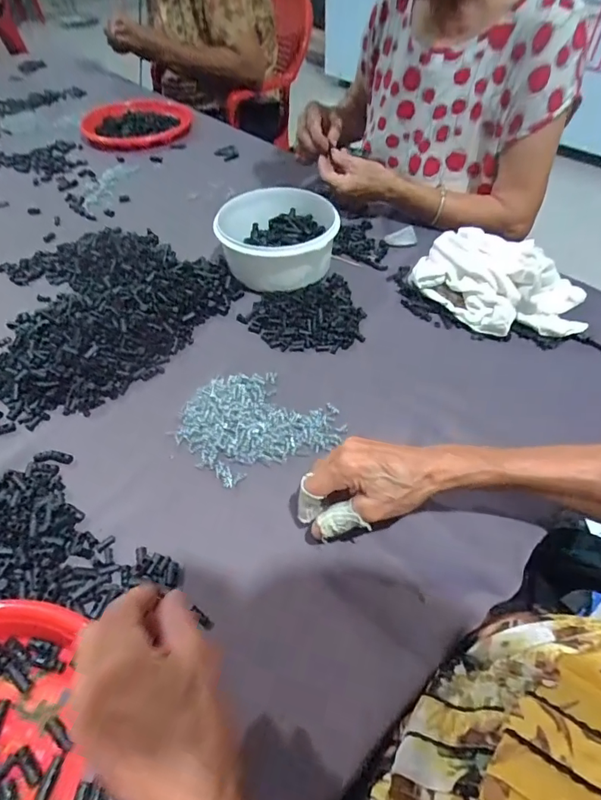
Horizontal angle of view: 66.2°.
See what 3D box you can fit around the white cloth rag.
[{"bbox_3d":[0.247,-0.142,0.578,0.212,0.070,0.124,21,54,17],"label":"white cloth rag"}]

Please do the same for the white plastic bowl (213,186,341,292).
[{"bbox_3d":[-0.030,-0.218,0.634,0.150,0.076,0.153,0,51,0],"label":"white plastic bowl"}]

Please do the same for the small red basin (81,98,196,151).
[{"bbox_3d":[-0.350,-0.601,0.993,0.230,0.034,0.239,-7,50,-5],"label":"small red basin"}]

